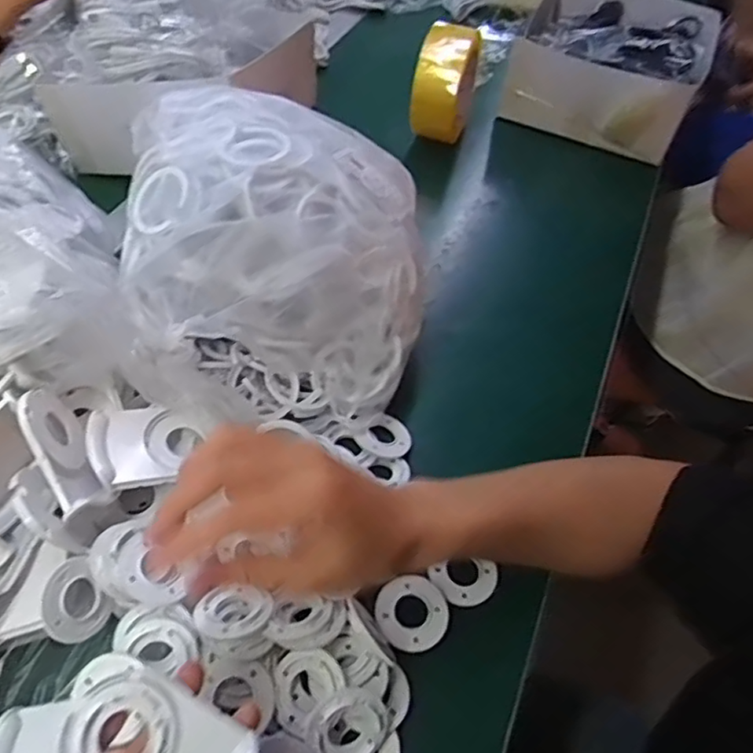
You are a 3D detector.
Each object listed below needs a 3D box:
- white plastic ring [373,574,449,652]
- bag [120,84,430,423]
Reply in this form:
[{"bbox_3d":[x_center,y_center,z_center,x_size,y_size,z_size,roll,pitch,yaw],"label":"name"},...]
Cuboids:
[{"bbox_3d":[0.022,0.145,0.378,0.043,0.004,0.044,2,53,-2],"label":"white plastic ring"},{"bbox_3d":[-0.075,-0.109,0.472,0.220,0.124,0.250,0,54,-3],"label":"bag"}]

